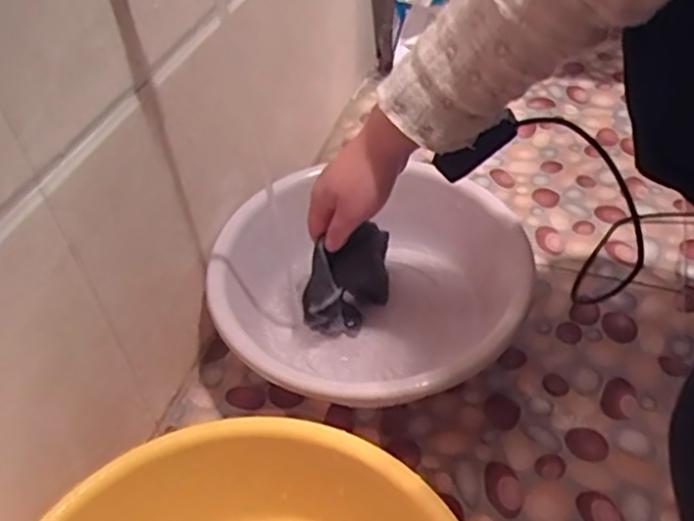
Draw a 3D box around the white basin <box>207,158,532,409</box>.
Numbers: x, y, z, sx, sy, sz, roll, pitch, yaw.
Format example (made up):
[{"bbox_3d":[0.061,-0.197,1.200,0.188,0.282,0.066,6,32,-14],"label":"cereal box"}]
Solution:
[{"bbox_3d":[0.023,0.035,0.620,0.268,0.119,0.254,-3,44,3],"label":"white basin"}]

